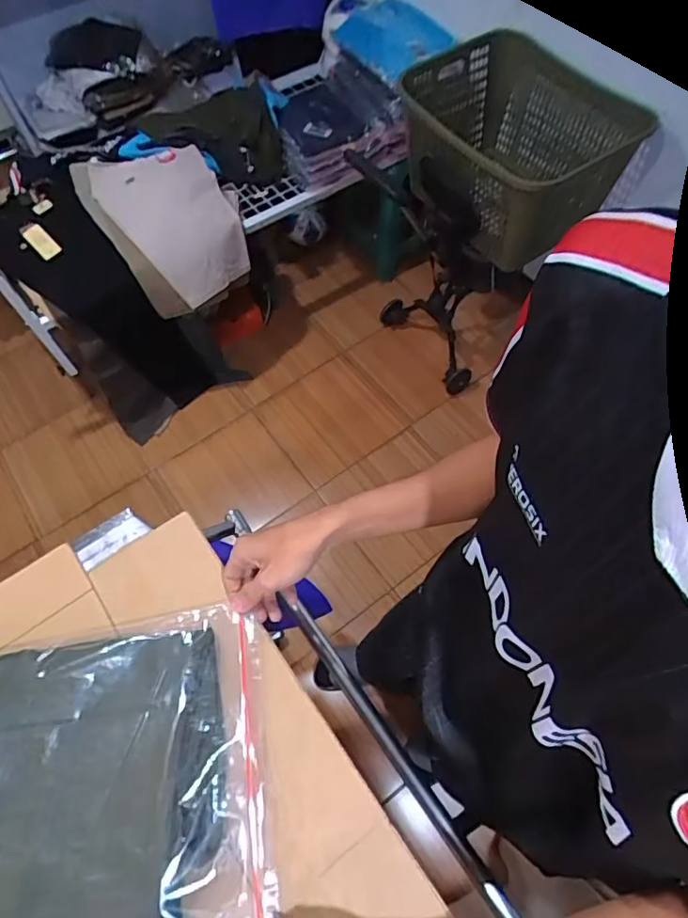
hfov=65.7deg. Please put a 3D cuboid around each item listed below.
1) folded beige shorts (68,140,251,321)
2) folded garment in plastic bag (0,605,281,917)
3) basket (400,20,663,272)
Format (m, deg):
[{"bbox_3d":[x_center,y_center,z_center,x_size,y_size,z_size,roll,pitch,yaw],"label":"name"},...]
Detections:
[{"bbox_3d":[-0.496,-0.700,1.570,0.377,0.262,0.424,-34,65,-14],"label":"folded beige shorts"},{"bbox_3d":[-0.260,0.294,0.472,0.364,0.068,0.272,-10,61,-2],"label":"folded garment in plastic bag"},{"bbox_3d":[0.417,-0.813,1.434,0.483,0.295,0.566,-36,65,-15],"label":"basket"}]

